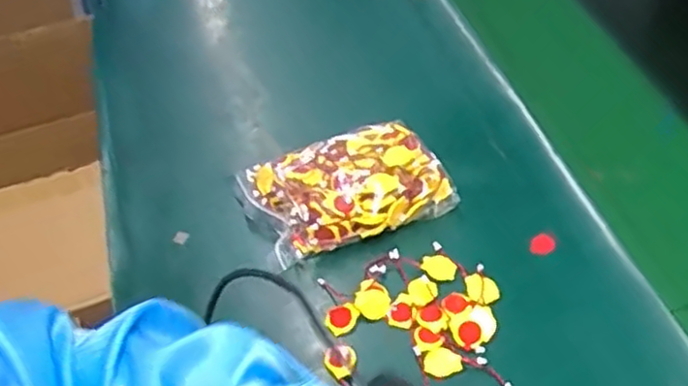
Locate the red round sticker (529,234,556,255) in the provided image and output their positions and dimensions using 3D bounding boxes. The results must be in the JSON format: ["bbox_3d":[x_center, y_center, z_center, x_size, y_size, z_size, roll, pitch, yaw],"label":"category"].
[{"bbox_3d":[0.146,0.038,0.527,0.016,0.006,0.017,-1,48,2],"label":"red round sticker"}]

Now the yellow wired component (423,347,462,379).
[{"bbox_3d":[0.063,0.110,0.464,0.024,0.006,0.019,-20,50,-14],"label":"yellow wired component"}]

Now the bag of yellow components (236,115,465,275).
[{"bbox_3d":[0.001,-0.007,0.552,0.151,0.032,0.095,-18,50,-13],"label":"bag of yellow components"}]

